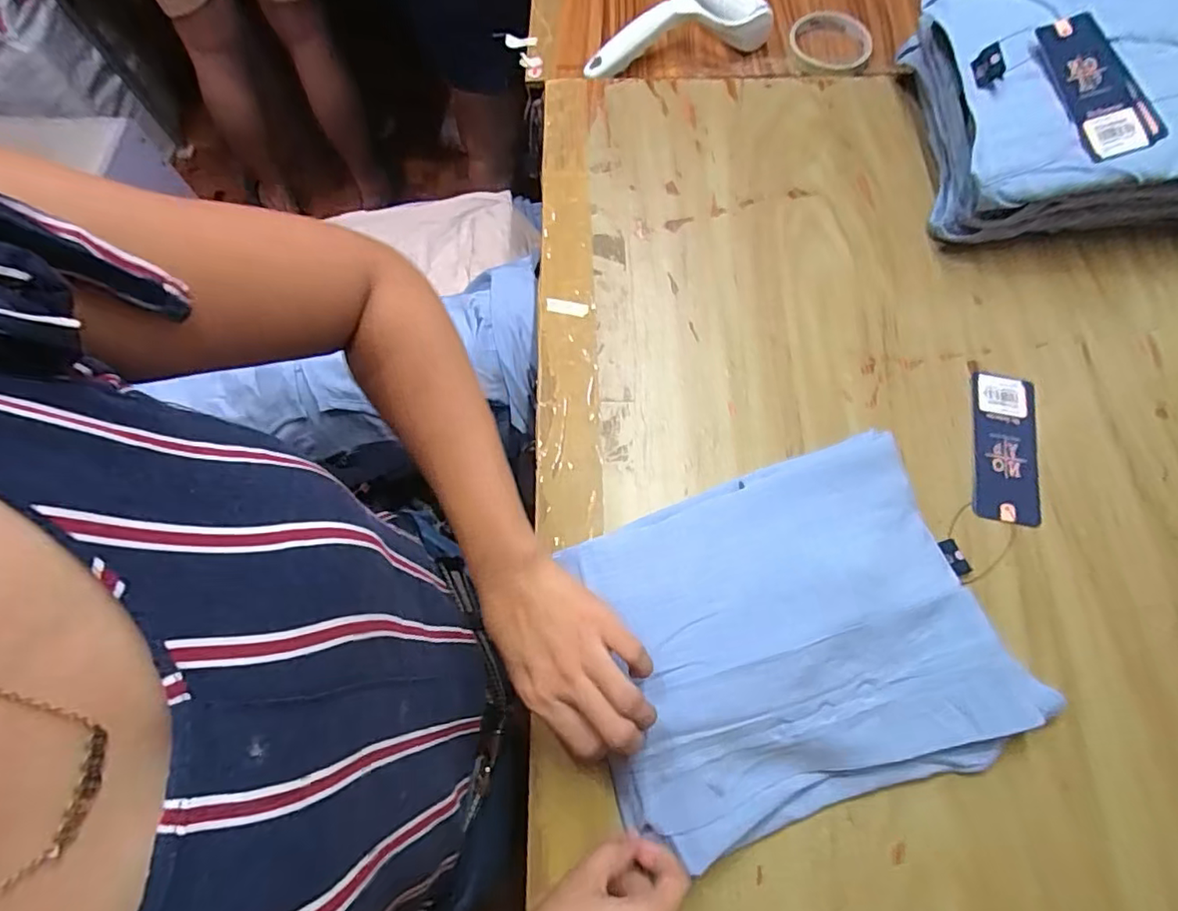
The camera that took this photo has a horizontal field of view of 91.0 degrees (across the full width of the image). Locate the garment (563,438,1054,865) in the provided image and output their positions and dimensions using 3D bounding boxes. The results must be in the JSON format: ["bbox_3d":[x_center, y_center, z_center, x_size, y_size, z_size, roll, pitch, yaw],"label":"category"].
[{"bbox_3d":[0.126,0.110,0.363,0.247,0.038,0.201,-18,70,-6],"label":"garment"}]

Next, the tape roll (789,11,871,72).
[{"bbox_3d":[0.250,-0.429,0.594,0.082,0.011,0.082,0,69,1],"label":"tape roll"}]

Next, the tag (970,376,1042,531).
[{"bbox_3d":[0.313,-0.007,0.436,0.045,0.004,0.120,11,70,5],"label":"tag"}]

